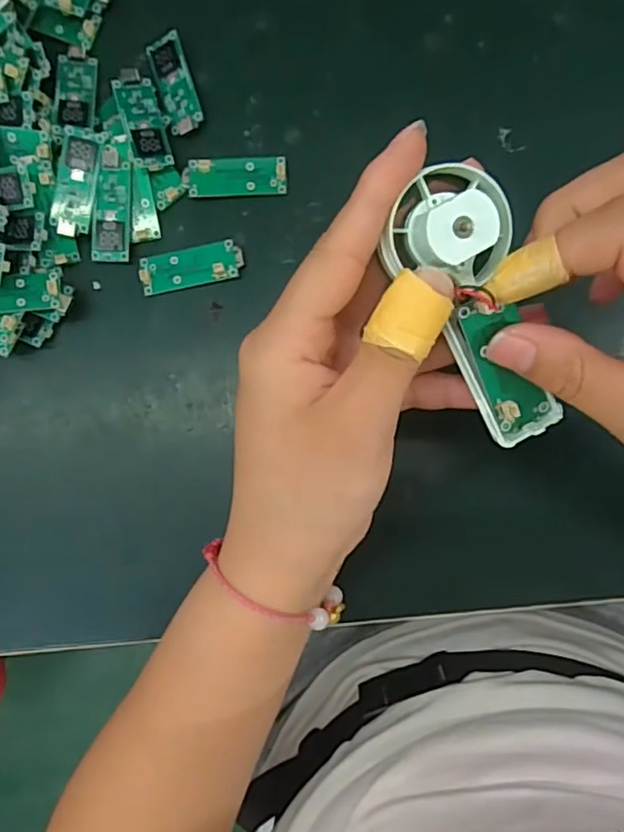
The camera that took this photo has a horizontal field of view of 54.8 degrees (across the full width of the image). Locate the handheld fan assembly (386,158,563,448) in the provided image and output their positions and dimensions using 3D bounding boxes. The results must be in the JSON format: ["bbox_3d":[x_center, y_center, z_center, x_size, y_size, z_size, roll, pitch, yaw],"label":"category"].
[{"bbox_3d":[0.050,-0.030,0.188,0.035,0.015,0.092,-26,119,2],"label":"handheld fan assembly"}]

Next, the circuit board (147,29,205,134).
[{"bbox_3d":[-0.067,-0.164,0.299,0.018,0.007,0.048,-18,86,2],"label":"circuit board"}]

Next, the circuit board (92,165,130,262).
[{"bbox_3d":[-0.098,-0.098,0.293,0.018,0.006,0.043,4,87,3],"label":"circuit board"}]

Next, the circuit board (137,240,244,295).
[{"bbox_3d":[-0.059,-0.073,0.294,0.050,0.004,0.020,-10,87,3],"label":"circuit board"}]

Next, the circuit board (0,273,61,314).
[{"bbox_3d":[-0.144,-0.058,0.285,0.047,0.010,0.019,-6,88,-10],"label":"circuit board"}]

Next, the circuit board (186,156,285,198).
[{"bbox_3d":[-0.036,-0.118,0.295,0.047,0.004,0.019,-3,87,3],"label":"circuit board"}]

